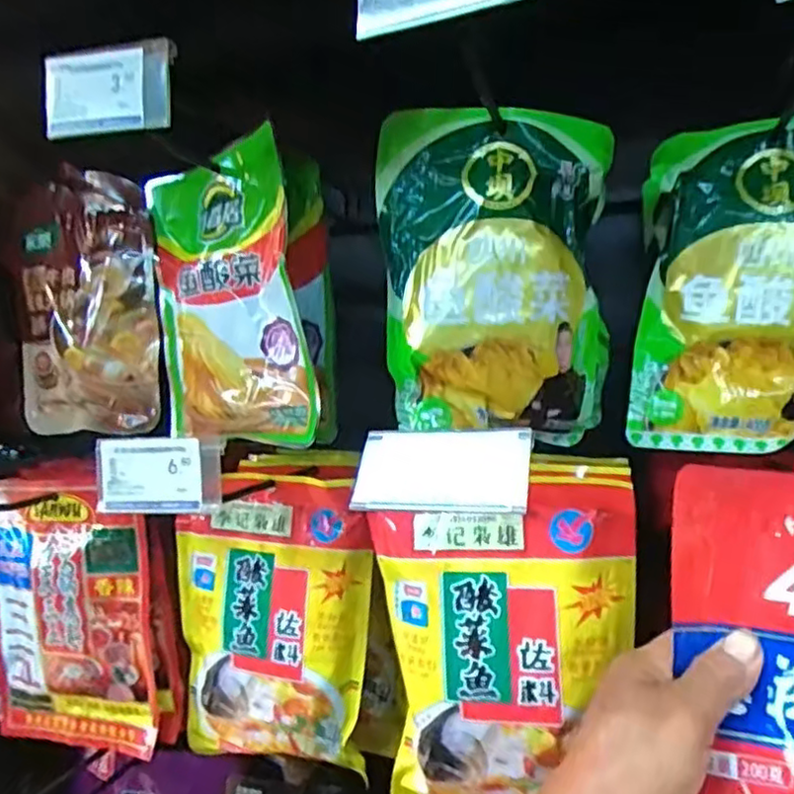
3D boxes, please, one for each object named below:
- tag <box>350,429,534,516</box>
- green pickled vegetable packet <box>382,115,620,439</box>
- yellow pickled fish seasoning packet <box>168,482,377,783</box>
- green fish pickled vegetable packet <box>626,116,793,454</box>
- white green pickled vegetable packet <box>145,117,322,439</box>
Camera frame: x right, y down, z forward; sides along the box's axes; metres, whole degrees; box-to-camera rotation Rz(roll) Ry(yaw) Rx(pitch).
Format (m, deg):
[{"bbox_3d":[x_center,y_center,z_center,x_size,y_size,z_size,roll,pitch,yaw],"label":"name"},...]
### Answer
[{"bbox_3d":[0.021,0.033,0.305,0.078,0.042,0.004,0,-36,18],"label":"tag"},{"bbox_3d":[0.066,-0.076,0.424,0.141,0.194,0.035,-3,6,-11],"label":"green pickled vegetable packet"},{"bbox_3d":[-0.095,0.163,0.492,0.151,0.207,0.031,0,6,18],"label":"yellow pickled fish seasoning packet"},{"bbox_3d":[0.235,-0.072,0.438,0.148,0.205,0.030,0,6,20],"label":"green fish pickled vegetable packet"},{"bbox_3d":[-0.113,-0.066,0.450,0.137,0.186,0.027,3,7,40],"label":"white green pickled vegetable packet"}]

